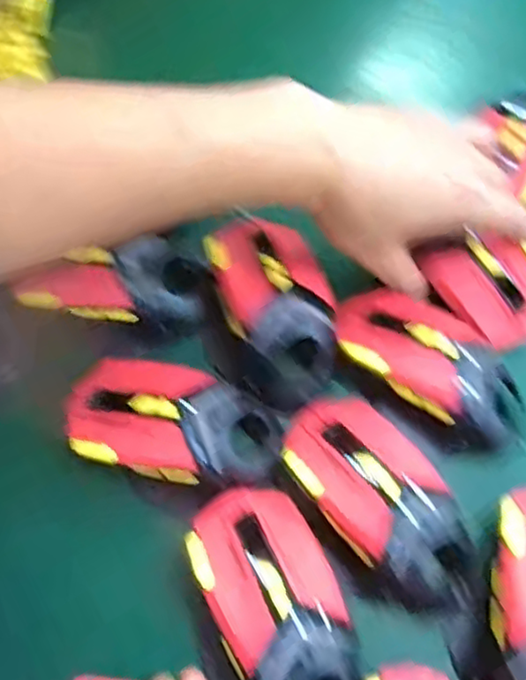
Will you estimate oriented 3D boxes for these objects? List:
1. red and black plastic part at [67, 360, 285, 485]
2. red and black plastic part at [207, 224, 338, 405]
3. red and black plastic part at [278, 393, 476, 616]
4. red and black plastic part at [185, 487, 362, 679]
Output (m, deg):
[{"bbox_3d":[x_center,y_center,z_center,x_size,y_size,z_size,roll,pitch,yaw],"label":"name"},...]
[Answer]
[{"bbox_3d":[-0.048,0.044,0.349,0.116,0.030,0.058,14,67,3],"label":"red and black plastic part"},{"bbox_3d":[0.010,-0.022,0.381,0.062,0.031,0.116,-16,69,-10],"label":"red and black plastic part"},{"bbox_3d":[0.063,0.082,0.339,0.062,0.033,0.120,-34,72,-16],"label":"red and black plastic part"},{"bbox_3d":[0.008,0.129,0.314,0.060,0.028,0.120,-22,70,-12],"label":"red and black plastic part"}]

